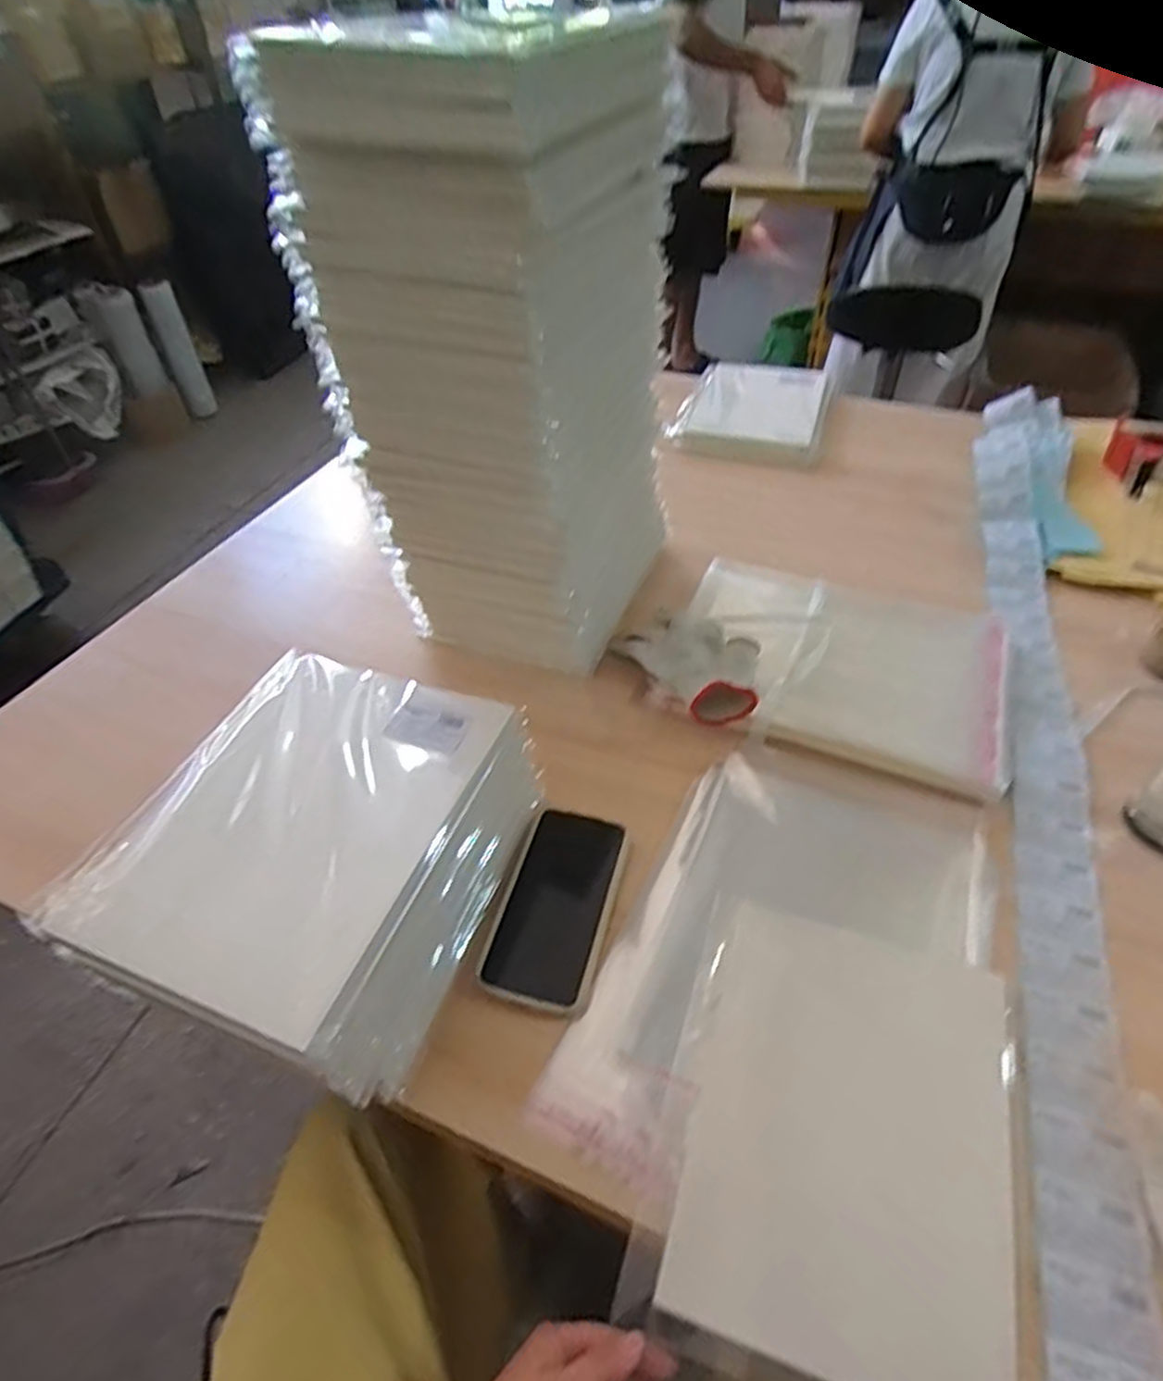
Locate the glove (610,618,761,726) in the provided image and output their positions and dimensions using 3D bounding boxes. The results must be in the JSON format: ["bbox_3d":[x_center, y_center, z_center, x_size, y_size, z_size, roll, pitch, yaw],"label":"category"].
[{"bbox_3d":[0.120,-0.037,0.740,0.118,0.054,0.174,-22,49,-16],"label":"glove"}]

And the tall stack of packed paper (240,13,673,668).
[{"bbox_3d":[-0.069,-0.292,0.689,0.231,0.487,0.279,16,49,18],"label":"tall stack of packed paper"}]

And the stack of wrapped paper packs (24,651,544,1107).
[{"bbox_3d":[-0.183,0.123,0.542,0.217,0.145,0.260,13,47,15],"label":"stack of wrapped paper packs"}]

